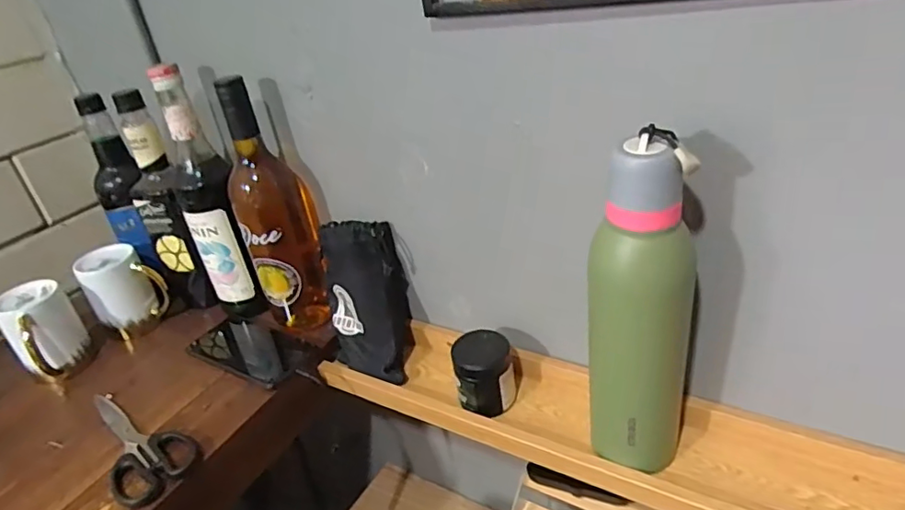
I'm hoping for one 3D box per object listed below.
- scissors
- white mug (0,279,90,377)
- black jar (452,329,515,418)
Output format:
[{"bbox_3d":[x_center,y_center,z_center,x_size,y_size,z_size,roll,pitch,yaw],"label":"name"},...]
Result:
[{"bbox_3d":[-0.317,0.183,0.565,0.167,0.014,0.074,21,41,39],"label":"scissors"},{"bbox_3d":[-0.477,0.091,0.667,0.071,0.099,0.086,-30,37,-33],"label":"white mug"},{"bbox_3d":[0.032,0.122,0.576,0.061,0.073,0.054,-5,31,5],"label":"black jar"}]

